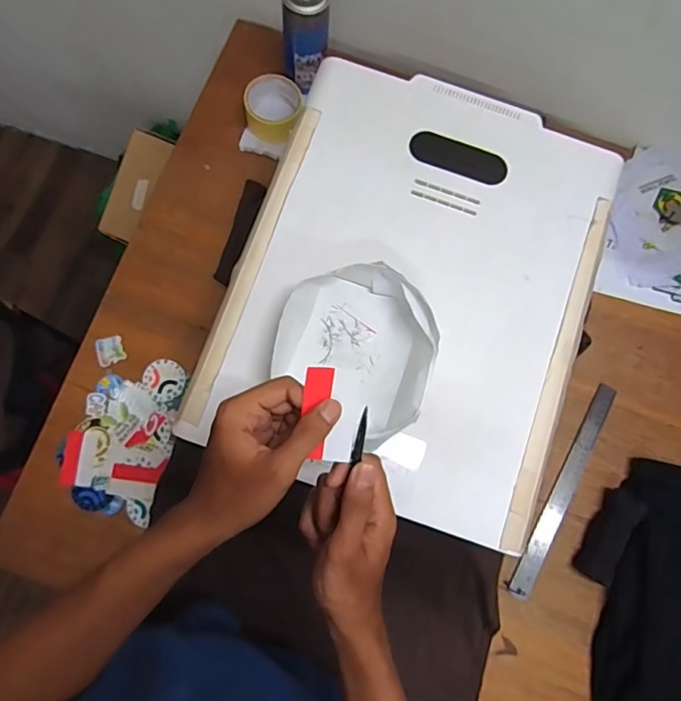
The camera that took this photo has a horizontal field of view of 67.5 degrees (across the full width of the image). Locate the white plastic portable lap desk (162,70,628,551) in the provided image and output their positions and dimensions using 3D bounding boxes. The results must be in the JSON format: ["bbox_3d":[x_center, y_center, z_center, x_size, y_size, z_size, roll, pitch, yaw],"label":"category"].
[{"bbox_3d":[0.086,-0.083,0.591,0.399,0.040,0.512,19,79,5],"label":"white plastic portable lap desk"}]

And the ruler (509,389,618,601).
[{"bbox_3d":[0.316,0.192,0.716,0.029,0.006,0.318,28,78,8],"label":"ruler"}]

